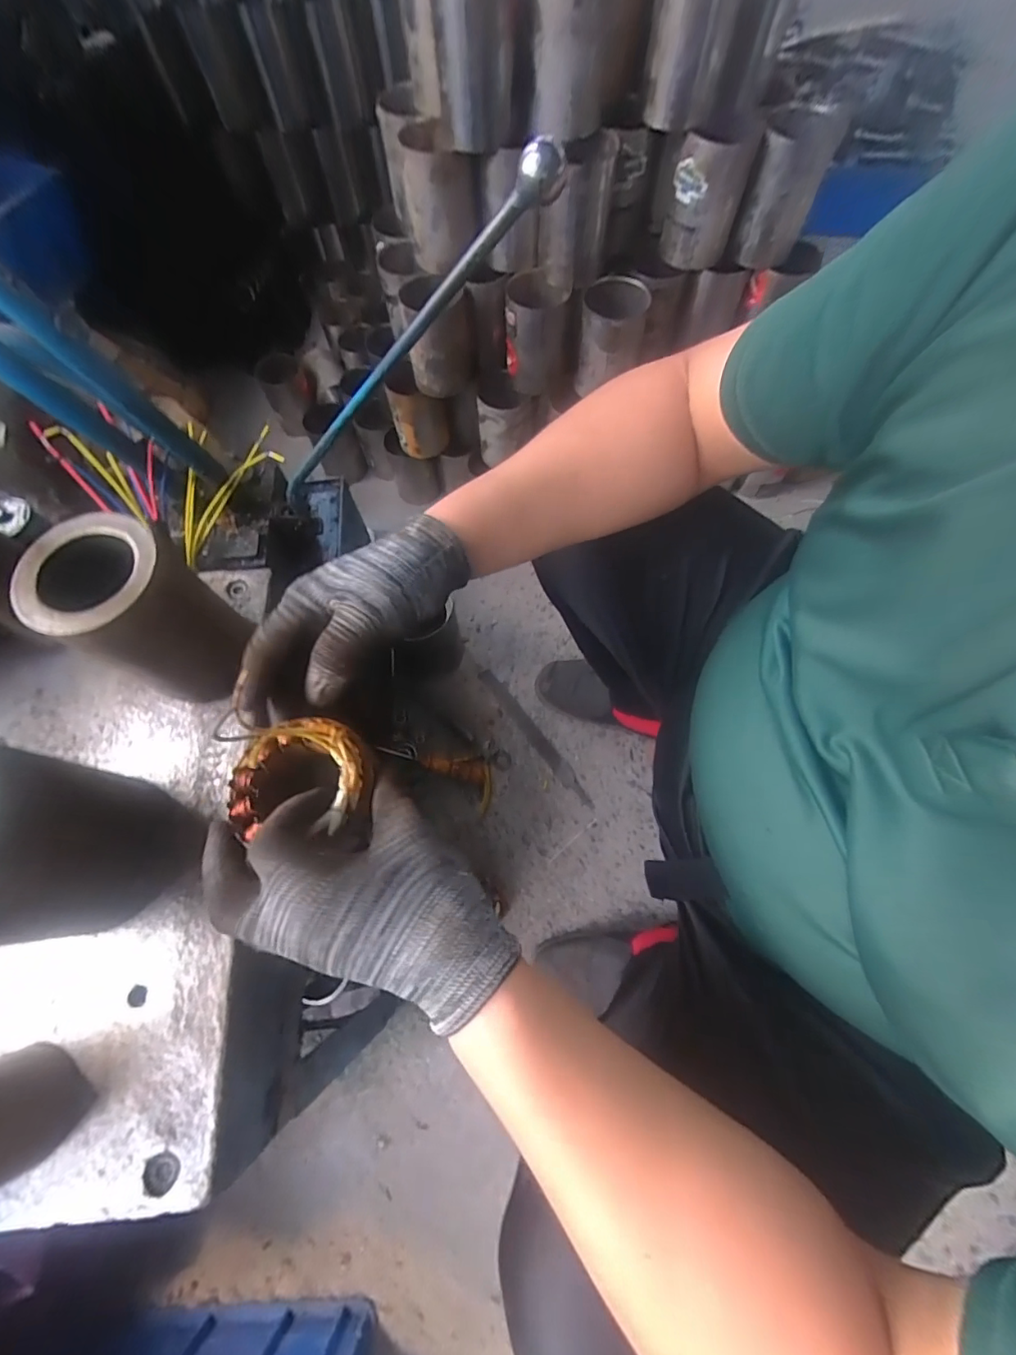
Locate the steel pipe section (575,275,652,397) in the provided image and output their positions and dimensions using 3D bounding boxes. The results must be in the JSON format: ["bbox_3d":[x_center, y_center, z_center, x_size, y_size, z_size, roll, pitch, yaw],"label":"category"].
[{"bbox_3d":[0.155,-0.507,0.746,0.091,0.136,0.102,15,69,8],"label":"steel pipe section"}]

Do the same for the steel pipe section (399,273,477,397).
[{"bbox_3d":[-0.109,-0.526,0.776,0.099,0.126,0.092,-13,68,-3],"label":"steel pipe section"}]

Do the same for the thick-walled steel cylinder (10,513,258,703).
[{"bbox_3d":[-0.264,-0.046,0.379,0.082,0.136,0.092,33,73,14],"label":"thick-walled steel cylinder"}]

